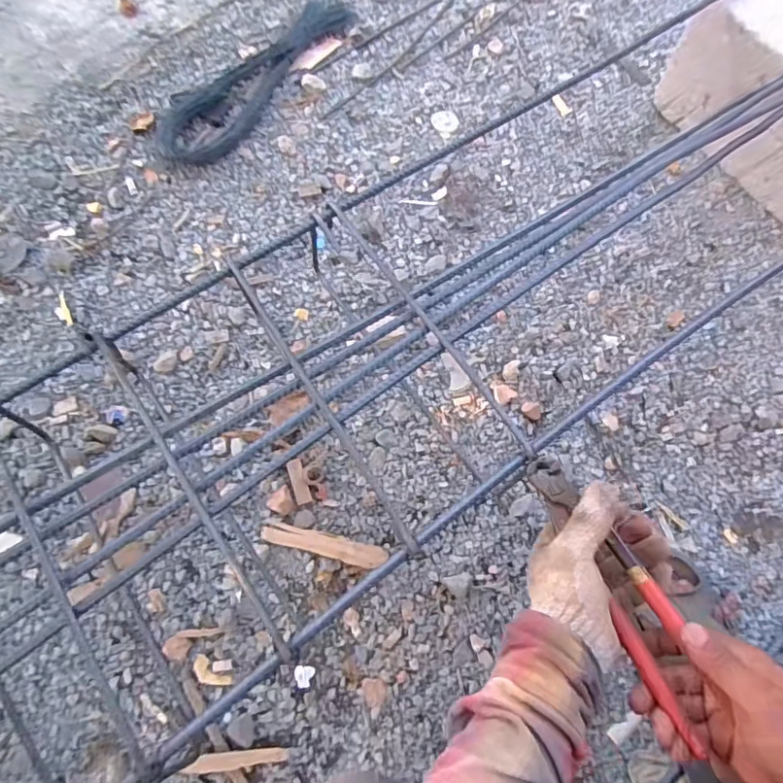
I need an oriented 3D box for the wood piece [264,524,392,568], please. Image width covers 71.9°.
[{"bbox_3d":[-0.080,0.183,0.646,0.149,0.006,0.025,14,73,2],"label":"wood piece"}]

